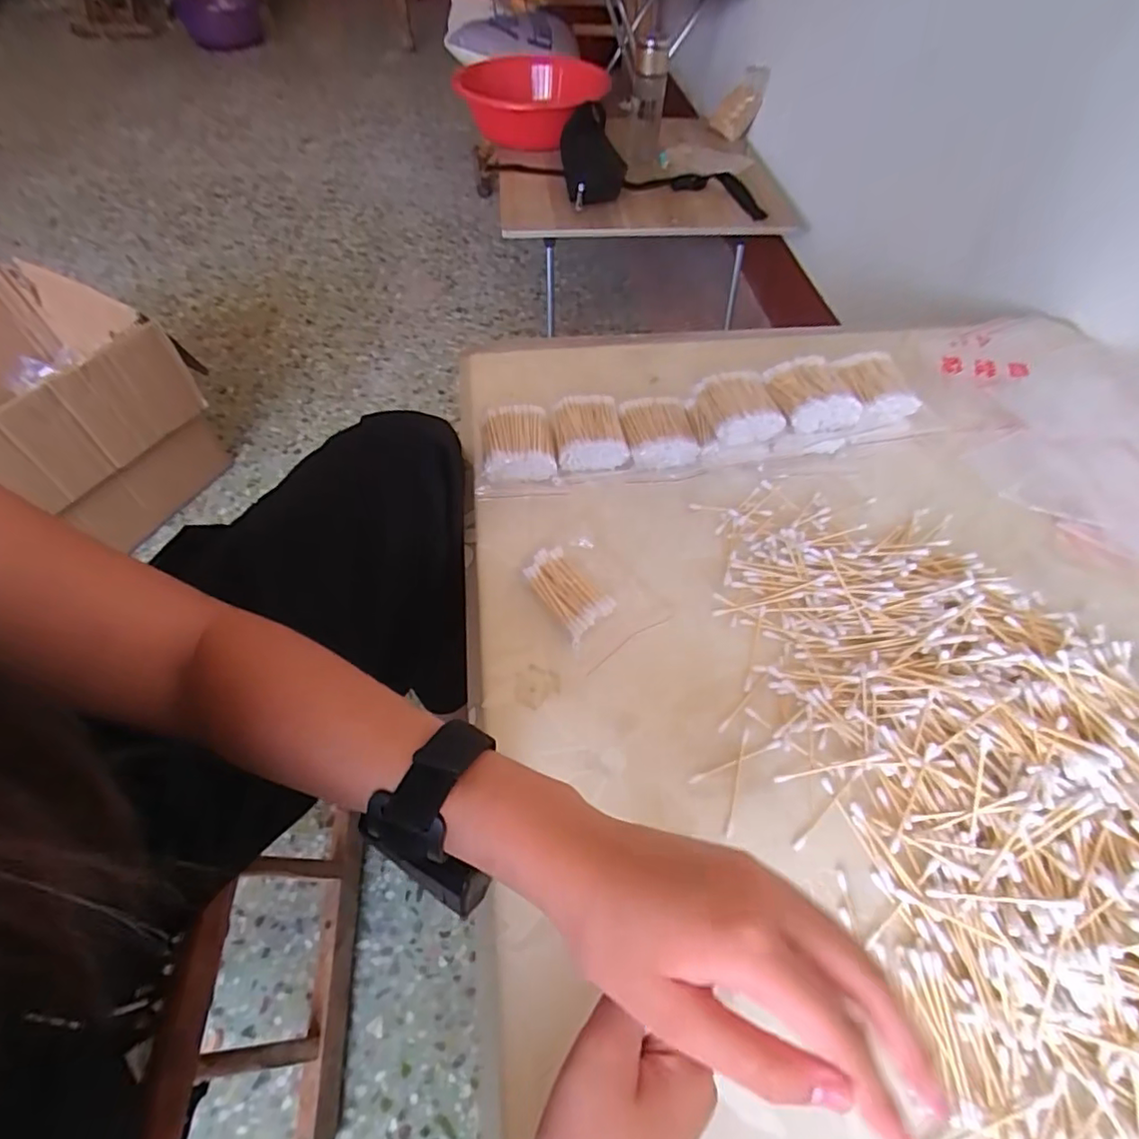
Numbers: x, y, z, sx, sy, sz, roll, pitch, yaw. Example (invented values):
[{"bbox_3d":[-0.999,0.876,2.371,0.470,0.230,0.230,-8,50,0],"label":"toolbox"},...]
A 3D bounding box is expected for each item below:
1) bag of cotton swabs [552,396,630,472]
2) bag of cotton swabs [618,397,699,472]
[{"bbox_3d":[0.017,-0.122,0.519,0.060,0.027,0.075,-6,55,-5],"label":"bag of cotton swabs"},{"bbox_3d":[0.081,-0.125,0.524,0.063,0.033,0.072,-5,55,-5],"label":"bag of cotton swabs"}]

